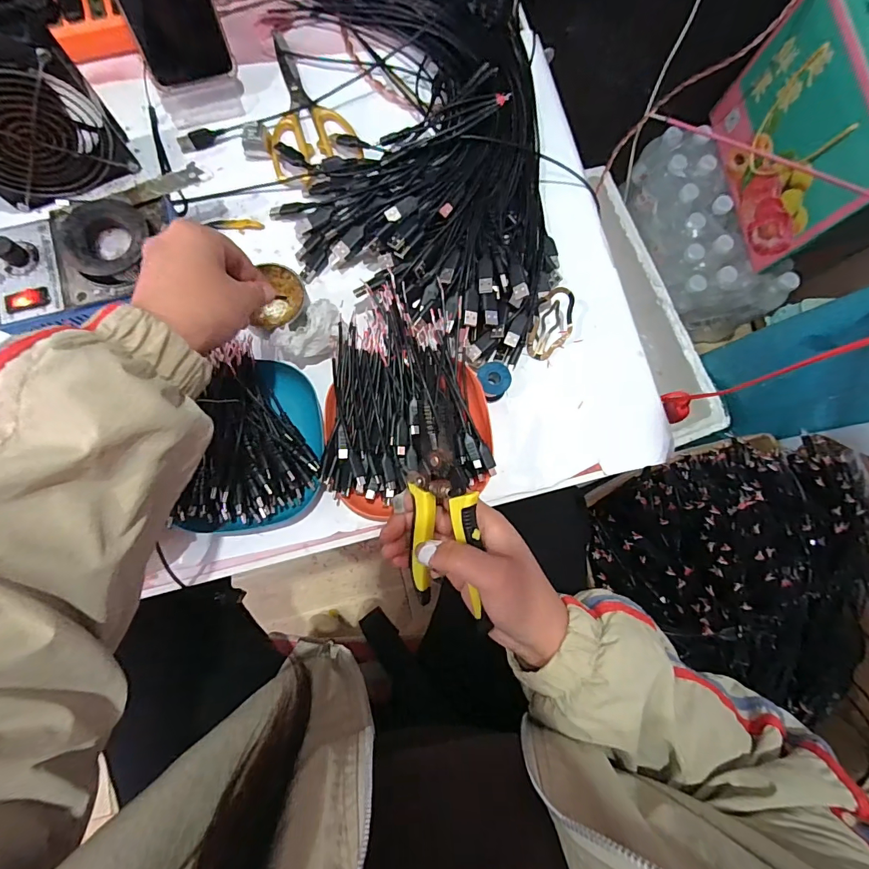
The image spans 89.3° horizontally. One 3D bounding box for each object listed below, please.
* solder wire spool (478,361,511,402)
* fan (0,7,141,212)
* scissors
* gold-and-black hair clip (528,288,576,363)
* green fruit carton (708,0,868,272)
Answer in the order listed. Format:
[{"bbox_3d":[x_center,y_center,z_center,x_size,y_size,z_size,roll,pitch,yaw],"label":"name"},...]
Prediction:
[{"bbox_3d":[0.055,-0.049,0.407,0.027,0.024,0.032,-22,84,-6],"label":"solder wire spool"},{"bbox_3d":[-0.343,-0.261,0.368,0.121,0.108,0.052,-32,85,-7],"label":"fan"},{"bbox_3d":[-0.140,-0.342,0.448,0.088,0.015,0.165,-19,83,-6],"label":"scissors"},{"bbox_3d":[0.112,-0.104,0.412,0.039,0.028,0.064,13,81,-1],"label":"gold-and-black hair clip"},{"bbox_3d":[0.616,-0.461,0.678,0.164,0.234,0.320,-7,82,-4],"label":"green fruit carton"}]

